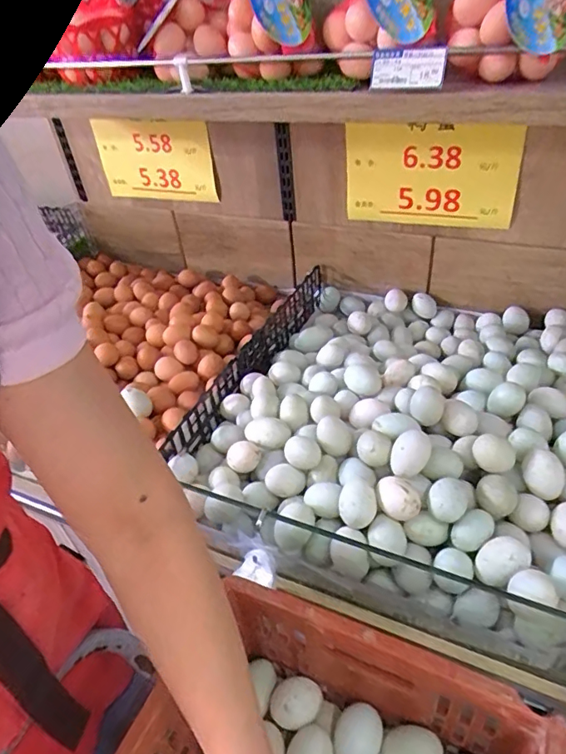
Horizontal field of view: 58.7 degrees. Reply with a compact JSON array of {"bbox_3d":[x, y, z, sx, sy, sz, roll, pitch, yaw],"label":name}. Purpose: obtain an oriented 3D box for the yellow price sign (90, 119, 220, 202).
[{"bbox_3d":[-0.261,-0.439,1.029,0.254,0.157,0.014,10,43,19],"label":"yellow price sign"}]

